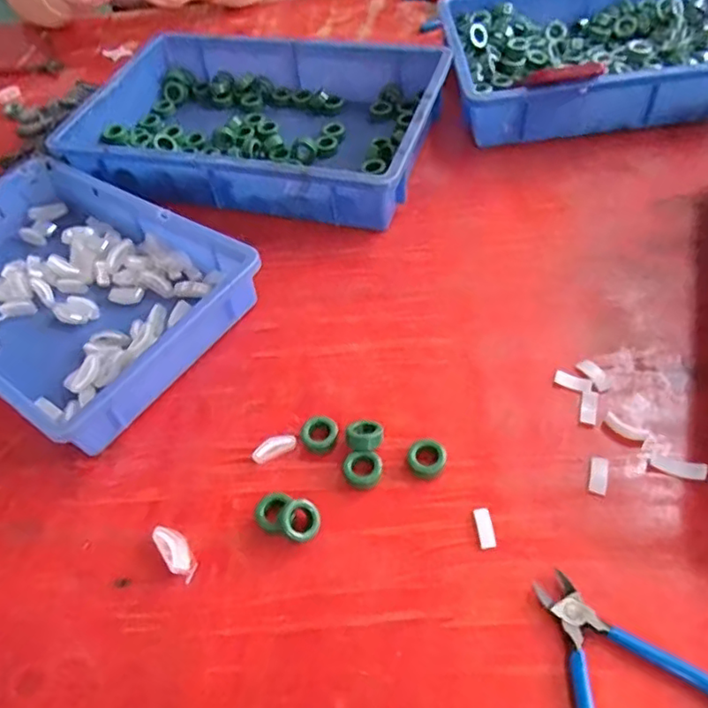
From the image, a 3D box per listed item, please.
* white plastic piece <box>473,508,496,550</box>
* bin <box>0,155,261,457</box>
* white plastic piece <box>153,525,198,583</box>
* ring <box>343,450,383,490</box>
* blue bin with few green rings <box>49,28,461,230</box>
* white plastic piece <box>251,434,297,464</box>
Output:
[{"bbox_3d":[0.098,0.130,0.450,0.012,0.004,0.031,-6,50,0],"label":"white plastic piece"},{"bbox_3d":[-0.298,-0.073,0.622,0.370,0.062,0.248,29,61,28],"label":"bin"},{"bbox_3d":[-0.134,0.150,0.457,0.020,0.008,0.047,-34,67,-21],"label":"white plastic piece"},{"bbox_3d":[0.007,0.093,0.483,0.031,0.008,0.029,6,74,9],"label":"ring"},{"bbox_3d":[-0.119,-0.296,0.771,0.438,0.077,0.294,10,54,16],"label":"blue bin with few green rings"},{"bbox_3d":[-0.066,0.079,0.501,0.038,0.012,0.014,-23,52,-10],"label":"white plastic piece"}]

